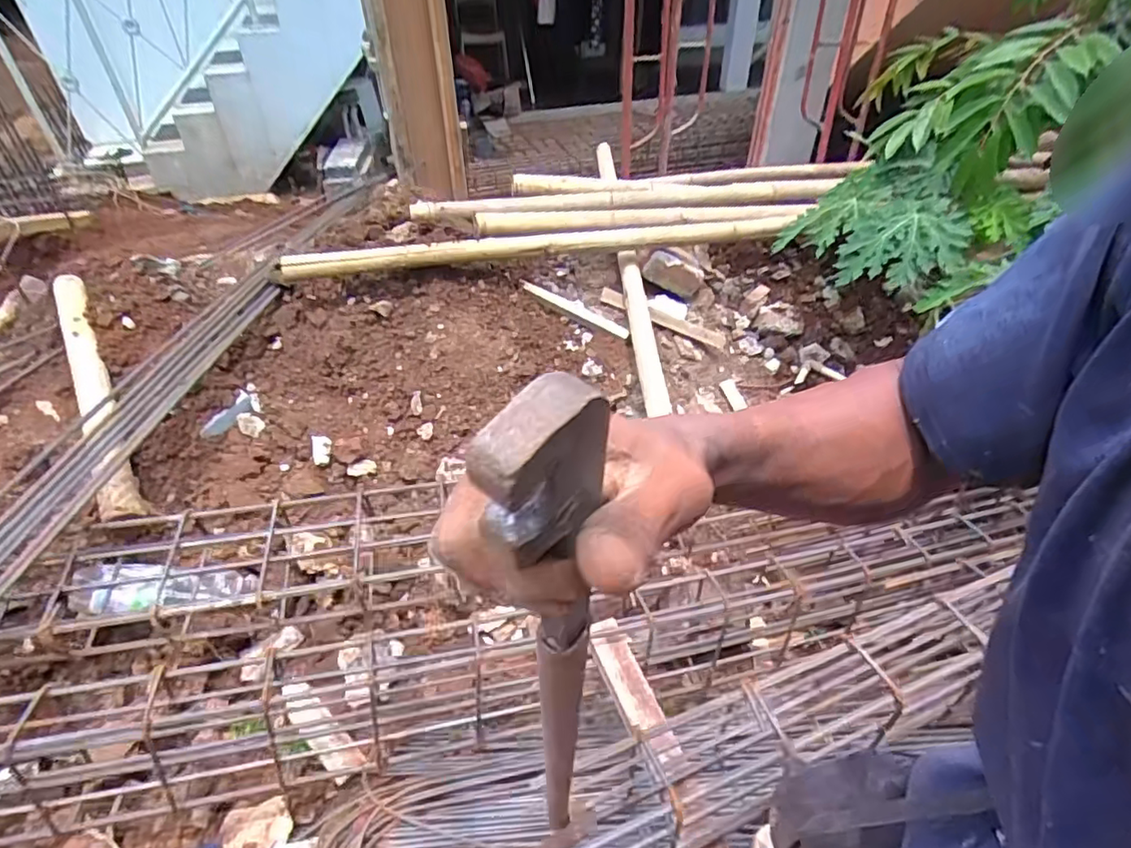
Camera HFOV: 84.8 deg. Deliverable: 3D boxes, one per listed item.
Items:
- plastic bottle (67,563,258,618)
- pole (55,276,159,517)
[{"bbox_3d":[-0.775,0.320,1.216,0.307,0.068,0.085,9,32,-37],"label":"plastic bottle"},{"bbox_3d":[-1.073,-0.078,1.407,0.079,0.064,0.734,-23,64,-22],"label":"pole"}]

